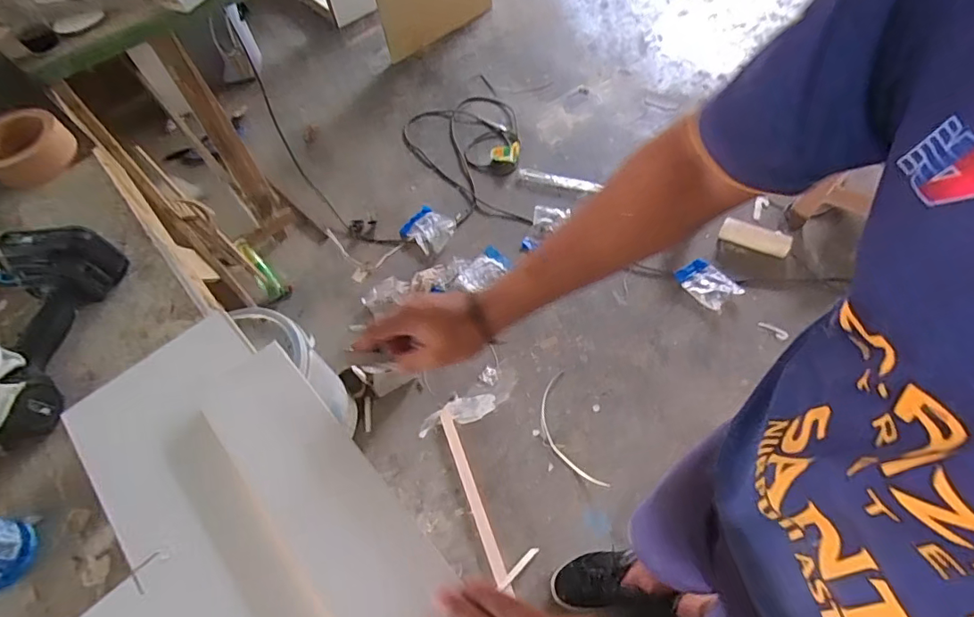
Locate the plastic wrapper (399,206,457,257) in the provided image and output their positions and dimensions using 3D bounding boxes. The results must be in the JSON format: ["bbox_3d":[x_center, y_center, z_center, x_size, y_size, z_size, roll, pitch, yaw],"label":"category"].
[{"bbox_3d":[-0.198,-0.265,1.719,0.169,0.015,0.163,28,63,20],"label":"plastic wrapper"}]

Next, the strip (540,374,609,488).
[{"bbox_3d":[0.201,0.315,1.314,0.108,0.030,0.324,-15,57,-6],"label":"strip"}]

